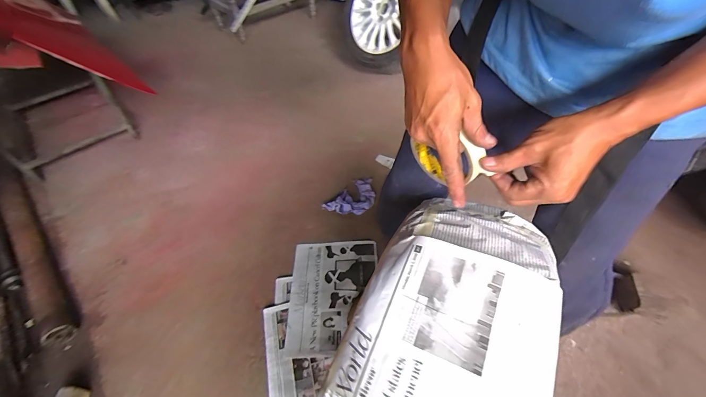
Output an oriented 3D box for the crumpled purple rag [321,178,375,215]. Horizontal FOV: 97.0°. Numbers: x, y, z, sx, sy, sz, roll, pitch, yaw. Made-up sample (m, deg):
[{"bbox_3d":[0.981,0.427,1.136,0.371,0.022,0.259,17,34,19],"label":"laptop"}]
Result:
[{"bbox_3d":[0.011,0.002,1.207,0.237,0.050,0.142,-35,55,-24],"label":"crumpled purple rag"}]

